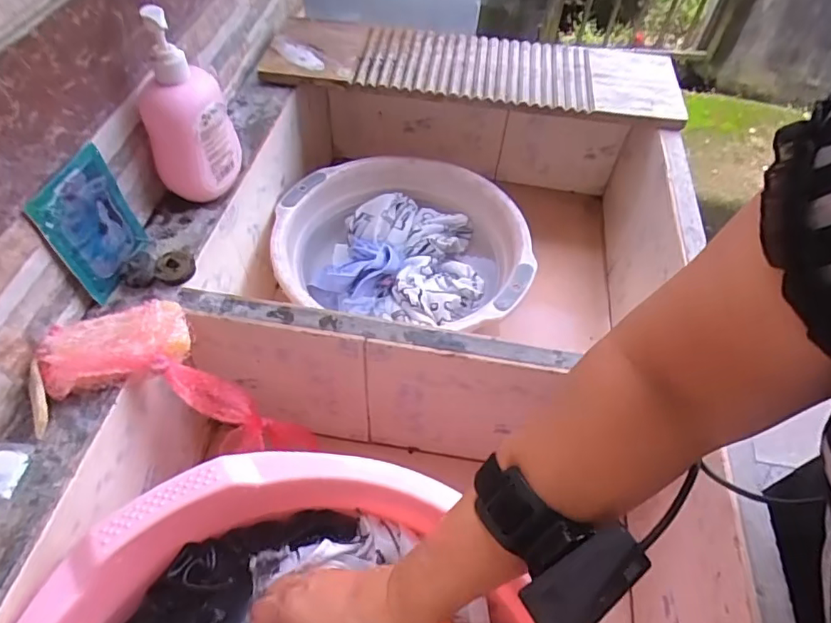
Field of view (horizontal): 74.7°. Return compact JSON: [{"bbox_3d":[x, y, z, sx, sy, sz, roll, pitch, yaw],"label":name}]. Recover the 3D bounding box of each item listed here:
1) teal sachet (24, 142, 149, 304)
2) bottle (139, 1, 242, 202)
[{"bbox_3d":[-0.287,-0.078,0.487,0.010,0.111,0.087,9,54,11],"label":"teal sachet"},{"bbox_3d":[-0.229,-0.202,0.545,0.056,0.180,0.070,17,53,10],"label":"bottle"}]

